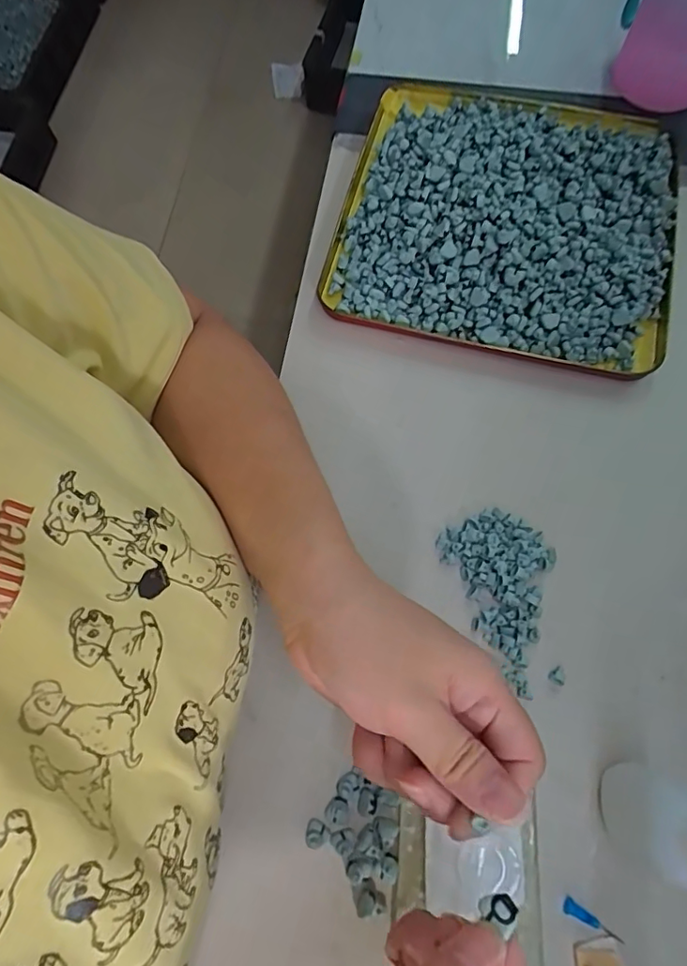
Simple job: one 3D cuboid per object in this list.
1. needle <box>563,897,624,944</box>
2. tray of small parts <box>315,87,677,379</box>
[{"bbox_3d":[0.122,0.213,0.257,0.030,0.004,0.007,25,72,10],"label":"needle"},{"bbox_3d":[0.120,-0.207,0.393,0.234,0.036,0.242,12,71,8],"label":"tray of small parts"}]

